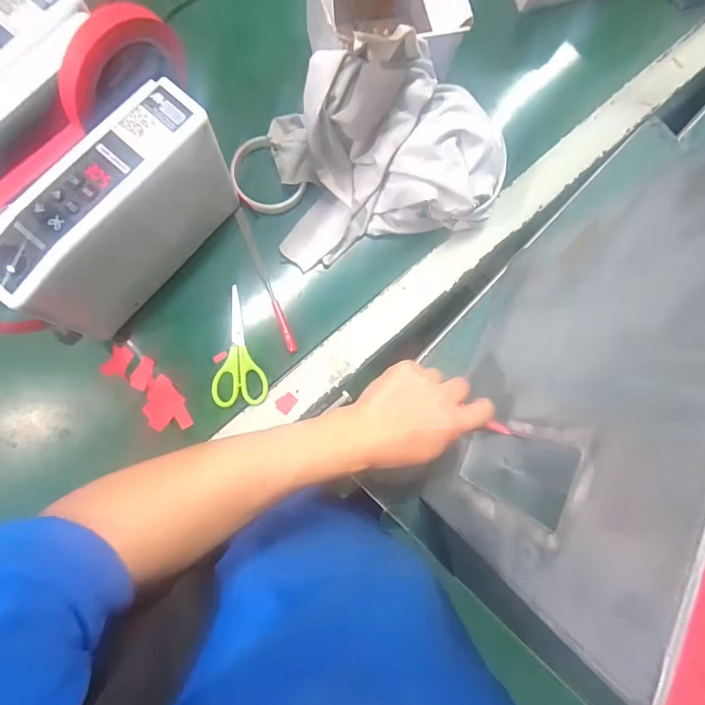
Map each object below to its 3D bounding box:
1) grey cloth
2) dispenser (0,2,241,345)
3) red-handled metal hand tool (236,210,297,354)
[{"bbox_3d":[0.040,-0.196,0.418,0.235,0.114,0.162,-7,87,-6],"label":"grey cloth"},{"bbox_3d":[-0.225,-0.150,0.366,0.143,0.152,0.253,39,83,-2],"label":"dispenser"},{"bbox_3d":[-0.095,-0.079,0.455,0.010,0.008,0.167,-21,88,-7],"label":"red-handled metal hand tool"}]

